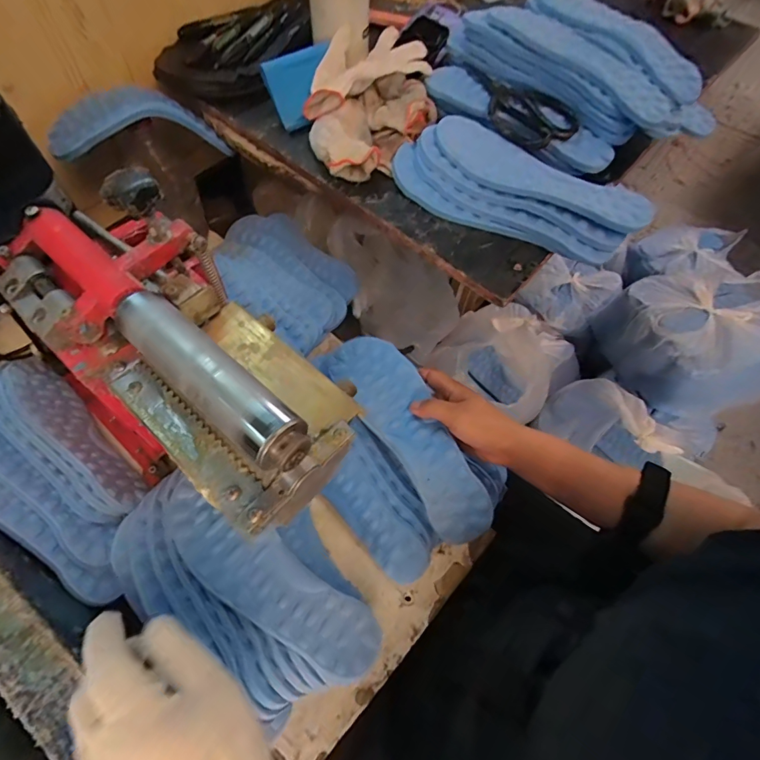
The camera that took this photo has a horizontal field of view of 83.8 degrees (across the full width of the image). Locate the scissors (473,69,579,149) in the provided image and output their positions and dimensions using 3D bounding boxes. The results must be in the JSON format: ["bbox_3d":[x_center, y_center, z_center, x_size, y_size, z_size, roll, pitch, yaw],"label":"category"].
[{"bbox_3d":[0.167,-0.339,0.521,0.096,0.012,0.170,-24,65,-17],"label":"scissors"}]

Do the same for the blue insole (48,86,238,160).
[{"bbox_3d":[-0.301,-0.314,0.529,0.194,0.077,0.076,-31,67,-20],"label":"blue insole"}]

